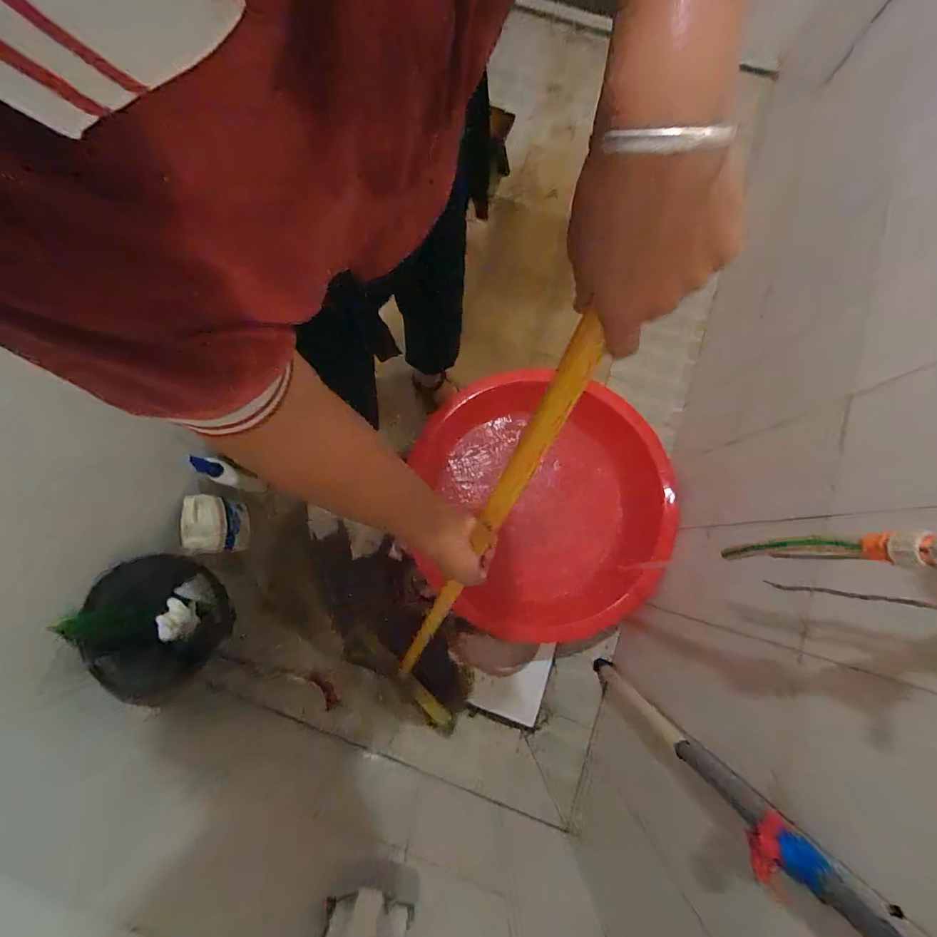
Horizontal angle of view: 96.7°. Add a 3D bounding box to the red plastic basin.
[{"bbox_3d":[0.190,0.081,1.189,0.691,0.168,0.751,0,81,3],"label":"red plastic basin"}]

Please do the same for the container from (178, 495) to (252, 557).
[{"bbox_3d":[-0.635,0.142,1.059,0.109,0.177,0.159,-10,80,1],"label":"container"}]

